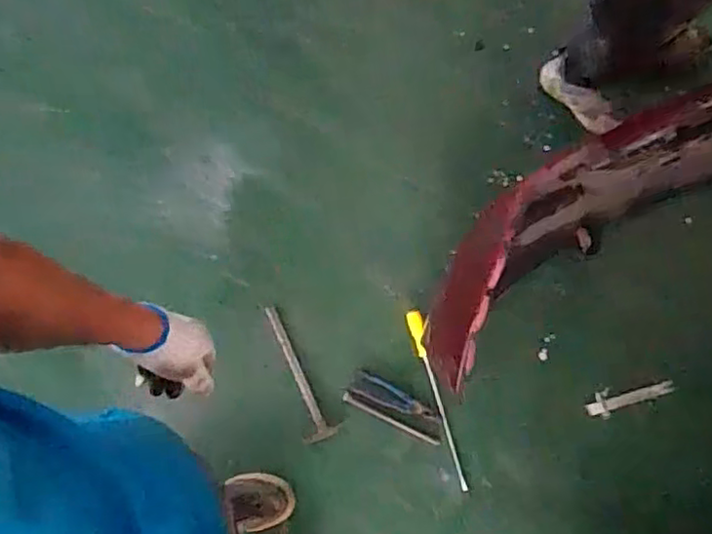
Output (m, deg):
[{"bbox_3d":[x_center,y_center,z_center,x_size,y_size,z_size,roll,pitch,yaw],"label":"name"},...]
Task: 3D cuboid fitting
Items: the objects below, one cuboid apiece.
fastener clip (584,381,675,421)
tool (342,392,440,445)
[{"bbox_3d":[0.607,0.290,1.420,0.186,0.012,0.057,-18,73,10],"label":"fastener clip"},{"bbox_3d":[0.075,0.331,1.389,0.226,0.007,0.019,27,73,6],"label":"tool"}]

